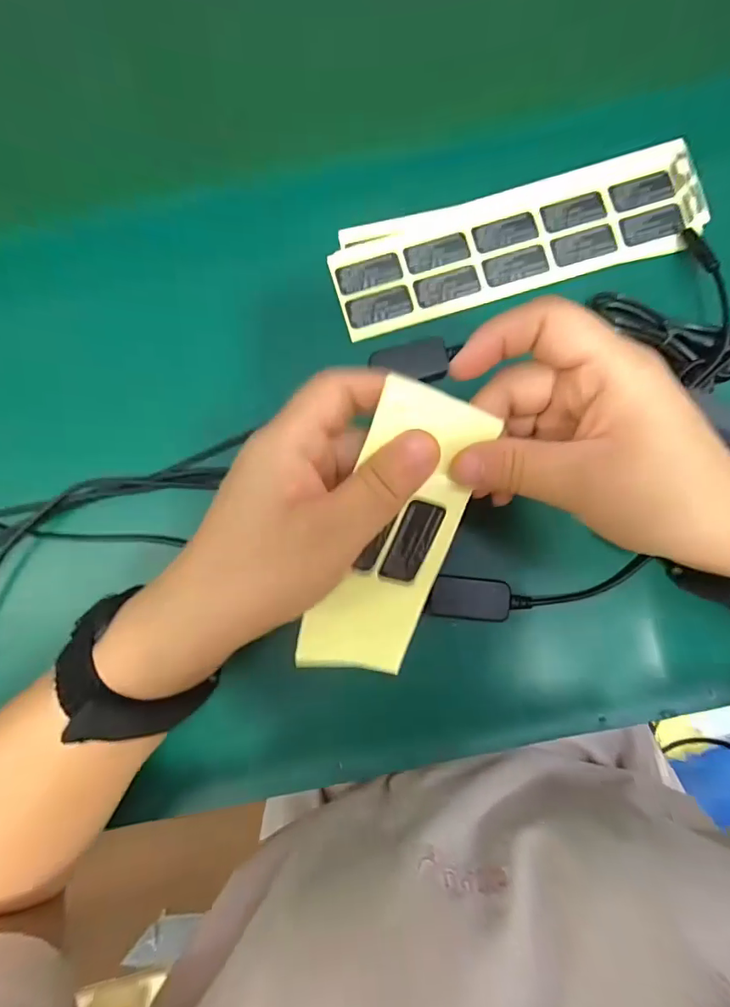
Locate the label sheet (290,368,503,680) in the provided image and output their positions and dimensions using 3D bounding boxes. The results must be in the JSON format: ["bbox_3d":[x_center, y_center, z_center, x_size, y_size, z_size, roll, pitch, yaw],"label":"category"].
[{"bbox_3d":[0.013,0.016,0.195,0.052,0.004,0.118,14,104,-25],"label":"label sheet"}]

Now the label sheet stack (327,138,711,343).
[{"bbox_3d":[0.087,-0.152,0.276,0.211,0.004,0.062,-15,86,1],"label":"label sheet stack"}]

